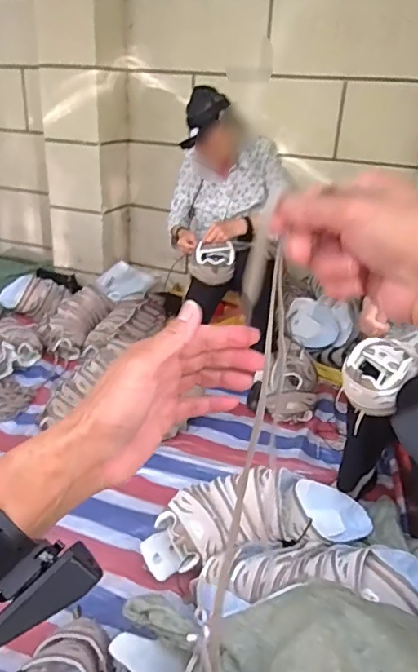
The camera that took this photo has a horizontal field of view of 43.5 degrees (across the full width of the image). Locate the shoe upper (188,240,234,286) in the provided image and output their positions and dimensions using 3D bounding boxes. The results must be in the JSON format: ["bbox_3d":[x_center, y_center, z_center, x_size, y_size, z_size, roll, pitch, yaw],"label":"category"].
[{"bbox_3d":[0.007,-0.247,1.799,0.149,0.137,0.064,8,25,10],"label":"shoe upper"}]

